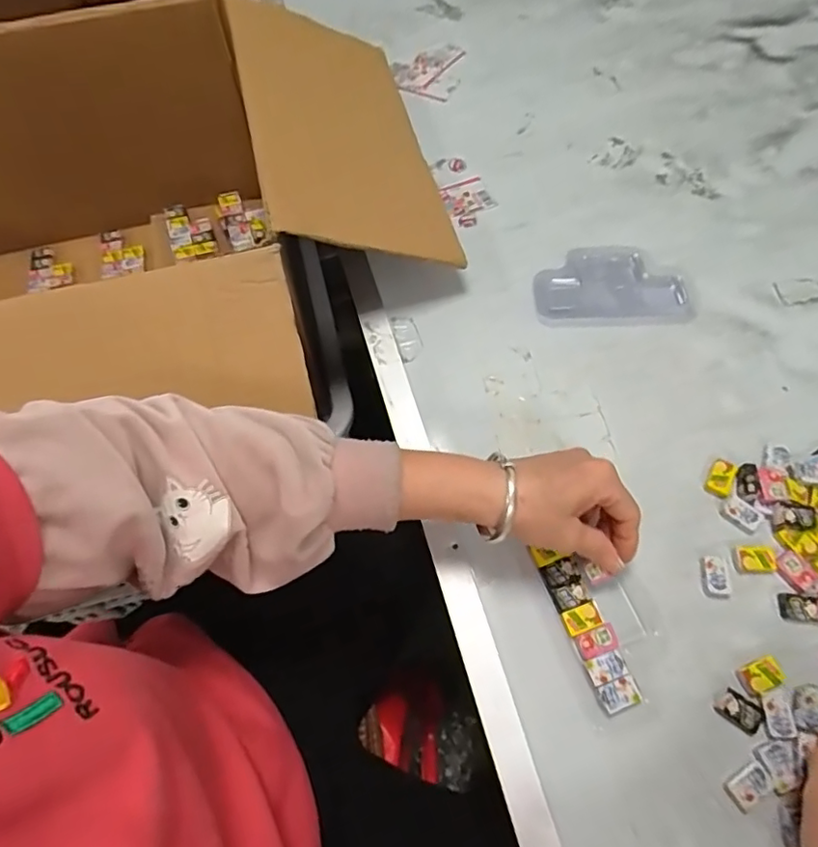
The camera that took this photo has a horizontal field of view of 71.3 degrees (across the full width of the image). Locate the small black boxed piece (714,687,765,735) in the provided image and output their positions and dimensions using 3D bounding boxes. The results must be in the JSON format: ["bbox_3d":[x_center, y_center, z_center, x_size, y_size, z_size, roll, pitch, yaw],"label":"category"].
[{"bbox_3d":[0.215,0.186,0.369,0.027,0.007,0.018,33,70,16],"label":"small black boxed piece"}]

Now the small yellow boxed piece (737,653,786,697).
[{"bbox_3d":[0.235,0.167,0.379,0.029,0.005,0.019,-20,65,-7],"label":"small yellow boxed piece"}]

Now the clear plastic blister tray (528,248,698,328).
[{"bbox_3d":[0.182,-0.125,0.515,0.136,0.009,0.082,-1,64,2],"label":"clear plastic blister tray"}]

